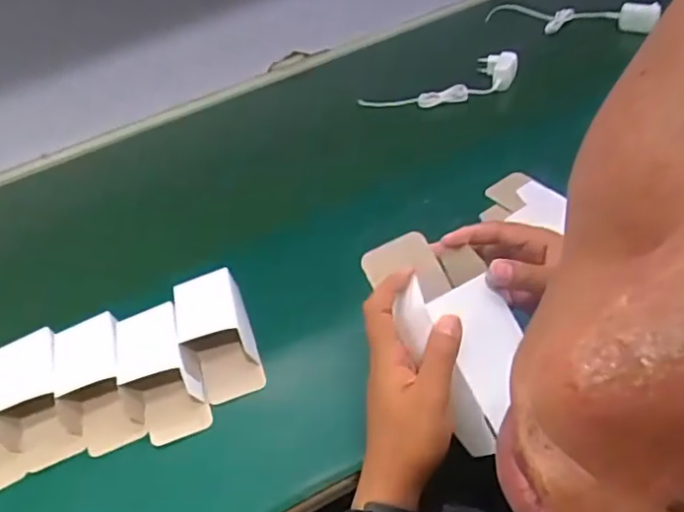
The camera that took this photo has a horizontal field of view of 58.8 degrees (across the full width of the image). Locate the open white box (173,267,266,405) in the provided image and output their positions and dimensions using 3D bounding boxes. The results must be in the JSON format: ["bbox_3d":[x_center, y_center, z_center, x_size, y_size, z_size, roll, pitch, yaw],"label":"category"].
[{"bbox_3d":[-0.137,0.086,0.660,0.087,0.057,0.149,-15,44,-9],"label":"open white box"}]

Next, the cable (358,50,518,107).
[{"bbox_3d":[0.161,-0.273,0.980,0.253,0.056,0.074,-10,44,-4],"label":"cable"}]

